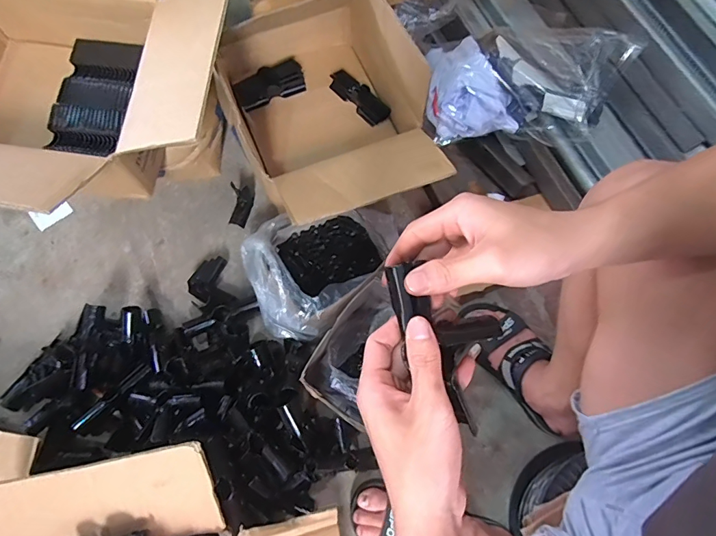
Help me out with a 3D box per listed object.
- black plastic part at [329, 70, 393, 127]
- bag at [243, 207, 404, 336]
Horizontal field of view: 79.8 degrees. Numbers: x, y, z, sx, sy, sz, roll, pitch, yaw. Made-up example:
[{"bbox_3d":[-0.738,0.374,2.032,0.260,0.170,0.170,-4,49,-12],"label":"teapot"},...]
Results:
[{"bbox_3d":[0.002,-0.334,0.835,0.136,0.033,0.047,42,76,11],"label":"black plastic part"},{"bbox_3d":[-0.070,-0.020,0.730,0.194,0.101,0.274,42,76,11],"label":"bag"}]

